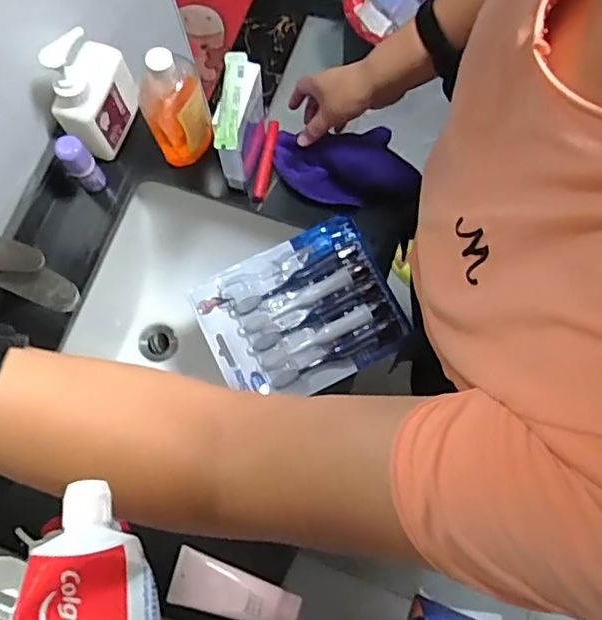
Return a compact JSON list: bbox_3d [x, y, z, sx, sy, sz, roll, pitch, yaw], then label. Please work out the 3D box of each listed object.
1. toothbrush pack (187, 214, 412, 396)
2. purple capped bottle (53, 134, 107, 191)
[{"bbox_3d":[-0.003,0.003,0.738,0.230,0.021,0.187,-27,77,-5],"label":"toothbrush pack"},{"bbox_3d":[-0.281,-0.186,0.746,0.031,0.095,0.029,-40,78,-8],"label":"purple capped bottle"}]

